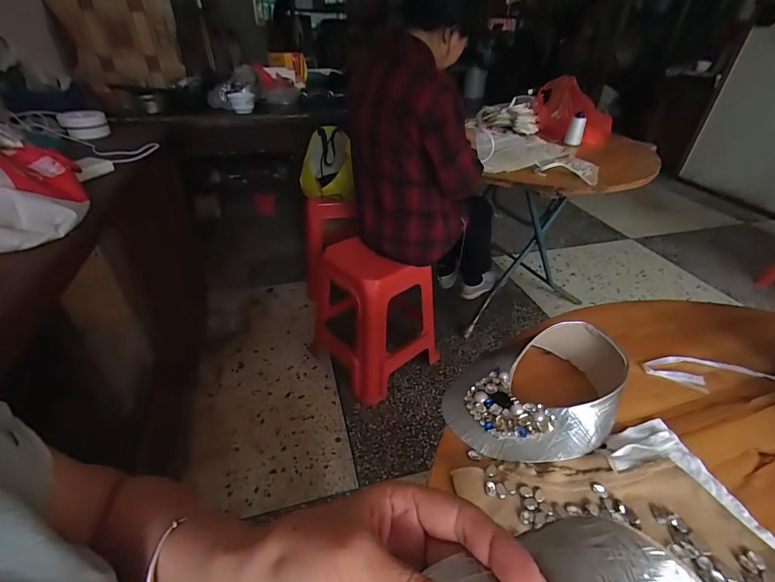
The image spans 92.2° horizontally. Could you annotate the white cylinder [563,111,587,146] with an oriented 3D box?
[{"bbox_3d":[0.745,-0.638,1.478,0.064,0.116,0.045,17,38,22],"label":"white cylinder"}]

